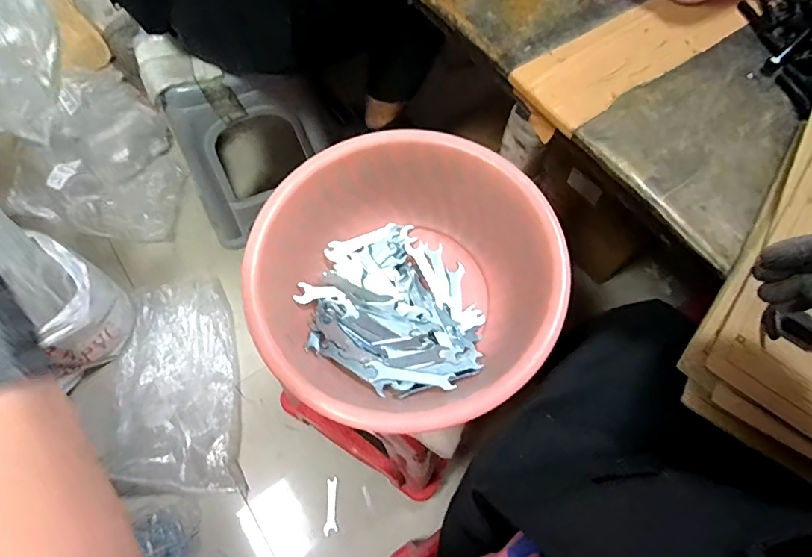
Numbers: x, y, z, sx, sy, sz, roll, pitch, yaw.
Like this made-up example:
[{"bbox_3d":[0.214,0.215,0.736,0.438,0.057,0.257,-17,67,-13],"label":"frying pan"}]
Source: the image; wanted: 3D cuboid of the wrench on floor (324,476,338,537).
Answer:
[{"bbox_3d":[-0.163,0.497,1.019,0.028,0.013,0.113,-3,66,-1],"label":"wrench on floor"}]

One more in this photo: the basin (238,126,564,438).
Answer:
[{"bbox_3d":[-0.004,-0.001,0.596,0.364,0.135,0.339,-18,67,-8],"label":"basin"}]

